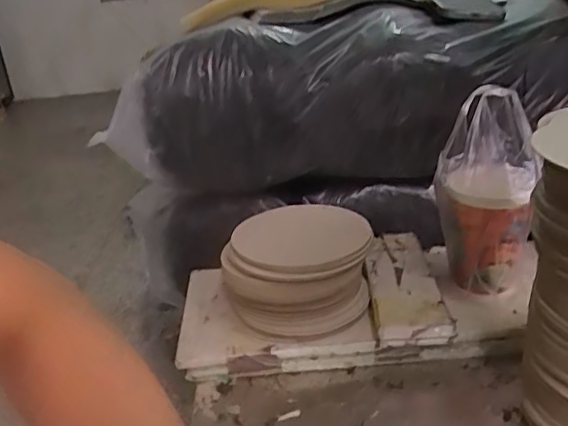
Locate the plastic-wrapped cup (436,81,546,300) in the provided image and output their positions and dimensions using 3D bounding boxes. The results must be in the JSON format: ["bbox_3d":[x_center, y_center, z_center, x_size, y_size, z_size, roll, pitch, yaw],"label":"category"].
[{"bbox_3d":[0.200,-0.025,0.581,0.087,0.189,0.088,-5,24,2],"label":"plastic-wrapped cup"}]

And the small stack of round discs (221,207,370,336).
[{"bbox_3d":[0.015,0.056,0.618,0.151,0.070,0.156,1,25,14],"label":"small stack of round discs"}]

